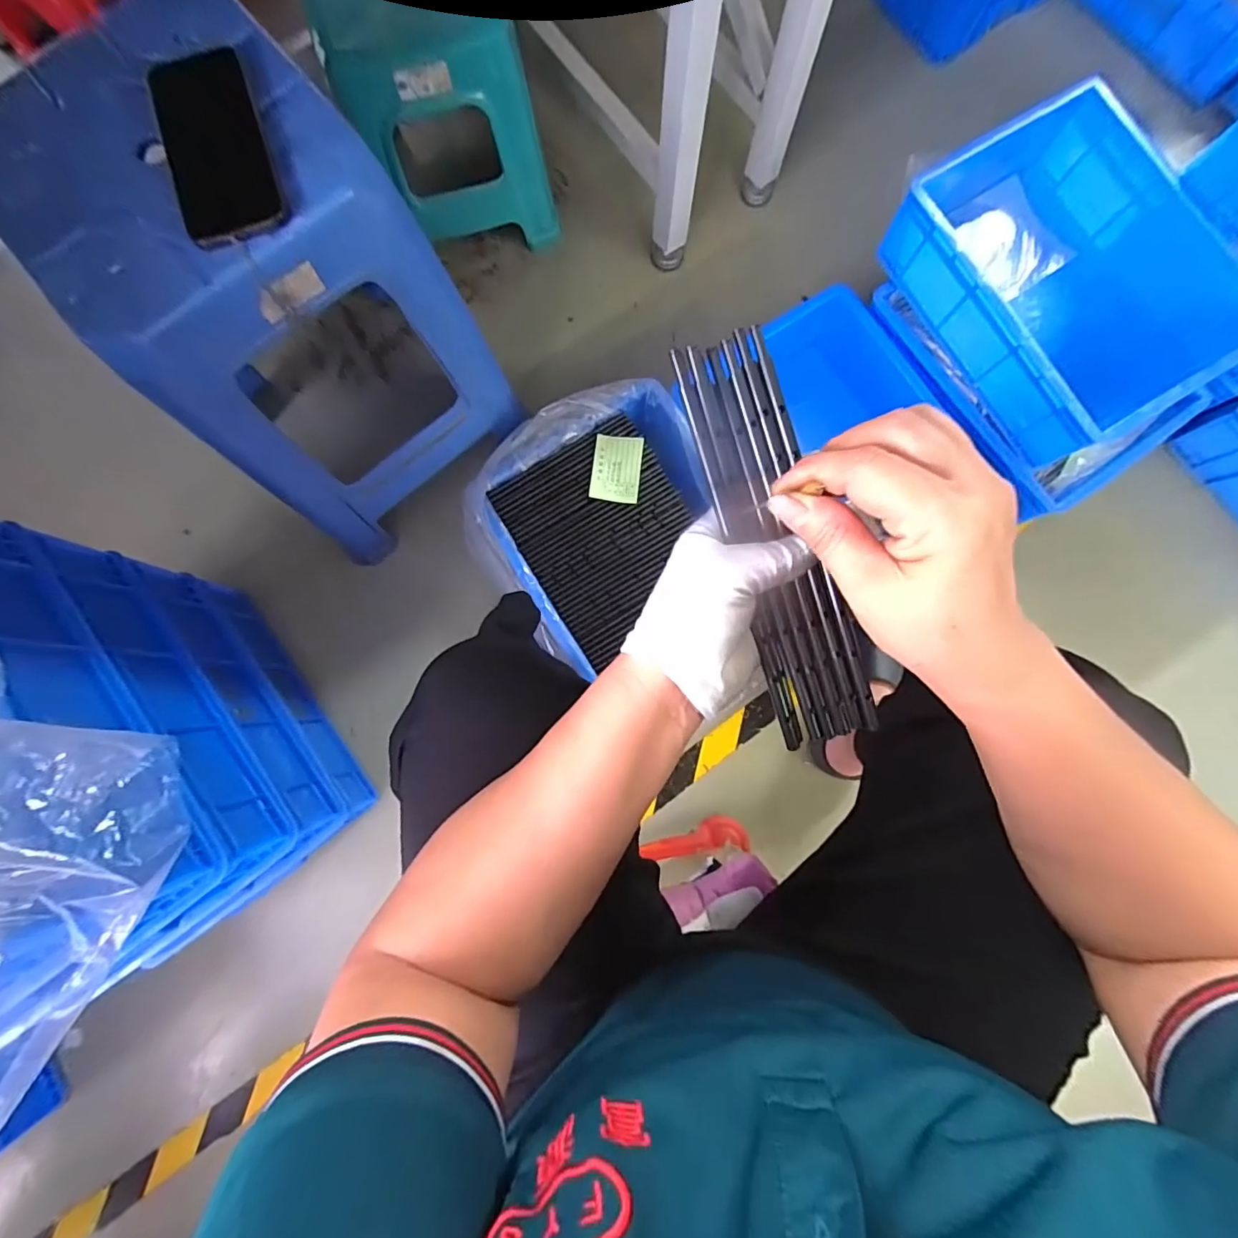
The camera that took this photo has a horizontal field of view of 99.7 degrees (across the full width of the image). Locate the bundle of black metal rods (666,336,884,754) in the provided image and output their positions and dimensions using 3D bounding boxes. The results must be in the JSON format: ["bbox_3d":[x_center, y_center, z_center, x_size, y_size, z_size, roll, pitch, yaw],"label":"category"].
[{"bbox_3d":[0.086,-0.034,0.278,0.052,0.016,0.220,-22,102,-3],"label":"bundle of black metal rods"}]

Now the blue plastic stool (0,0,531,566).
[{"bbox_3d":[-0.330,-0.320,0.564,0.285,0.364,0.287,-37,84,-5],"label":"blue plastic stool"}]

